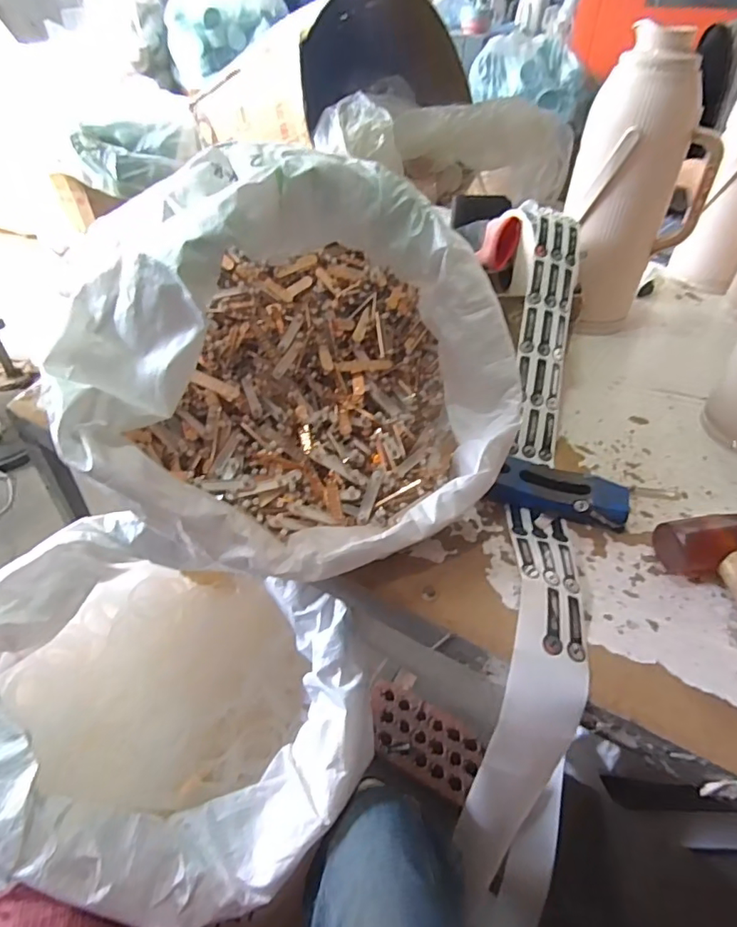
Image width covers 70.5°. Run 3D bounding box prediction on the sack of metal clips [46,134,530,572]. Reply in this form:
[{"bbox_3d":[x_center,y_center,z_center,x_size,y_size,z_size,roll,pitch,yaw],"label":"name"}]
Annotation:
[{"bbox_3d":[-0.042,-0.092,0.447,0.331,0.225,0.349,19,45,16],"label":"sack of metal clips"}]

